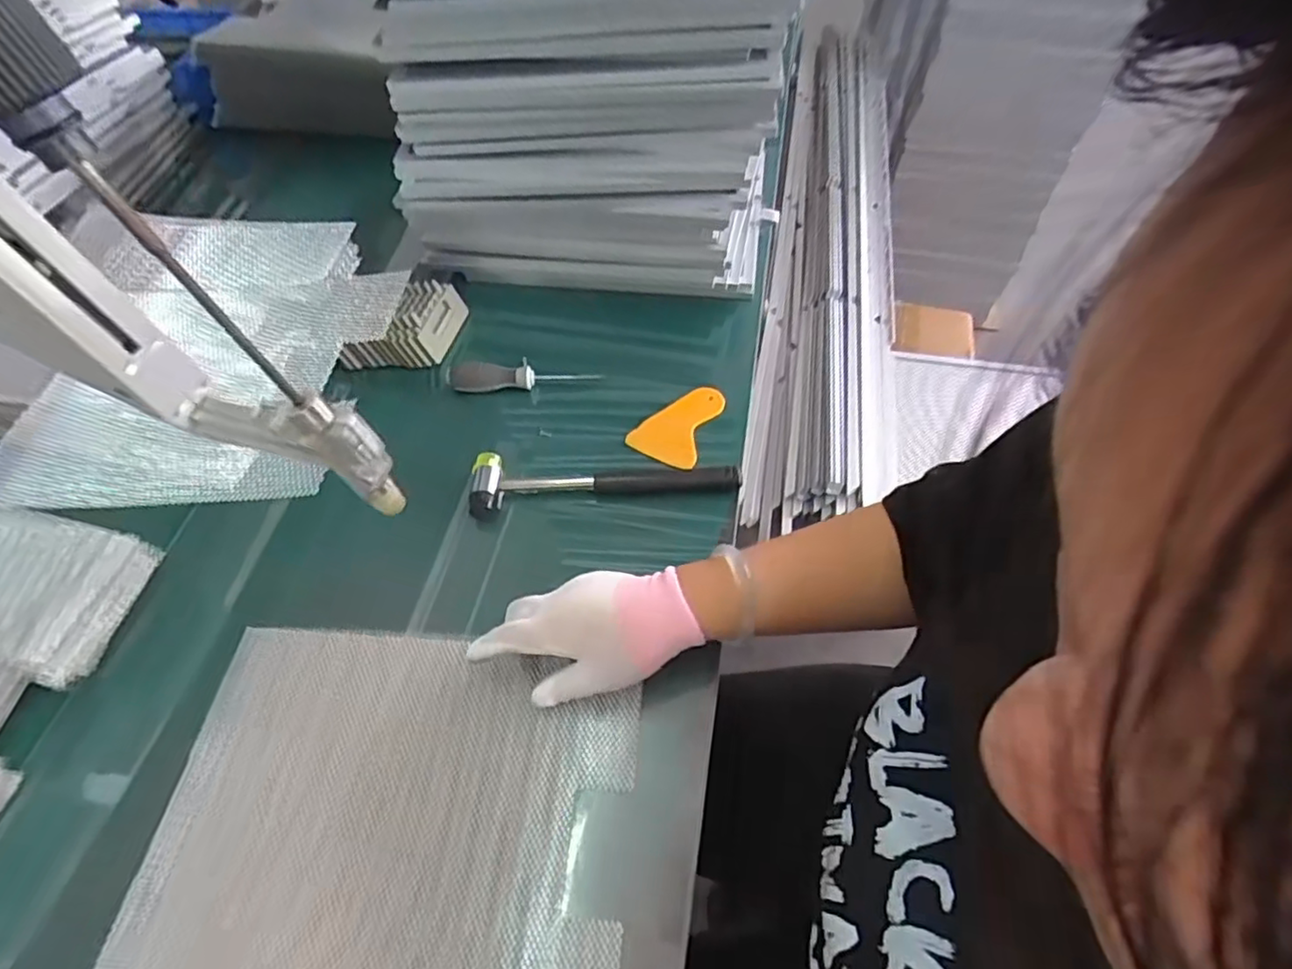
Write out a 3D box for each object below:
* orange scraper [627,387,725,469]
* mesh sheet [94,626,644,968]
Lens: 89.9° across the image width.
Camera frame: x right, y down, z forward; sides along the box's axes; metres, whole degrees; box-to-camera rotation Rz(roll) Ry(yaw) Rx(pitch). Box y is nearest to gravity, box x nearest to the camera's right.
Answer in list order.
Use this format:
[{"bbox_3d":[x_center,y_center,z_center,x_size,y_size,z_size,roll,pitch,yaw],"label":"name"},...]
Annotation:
[{"bbox_3d":[0.031,-0.065,0.643,0.069,0.012,0.100,19,59,15],"label":"orange scraper"},{"bbox_3d":[-0.175,0.241,0.452,0.323,0.041,0.267,1,56,4],"label":"mesh sheet"}]

